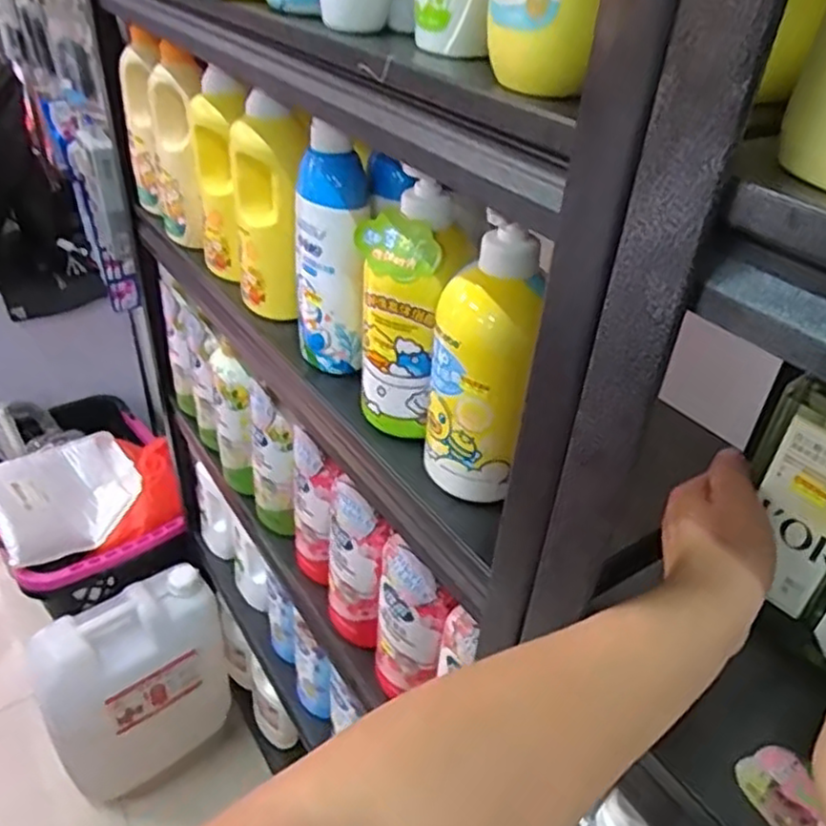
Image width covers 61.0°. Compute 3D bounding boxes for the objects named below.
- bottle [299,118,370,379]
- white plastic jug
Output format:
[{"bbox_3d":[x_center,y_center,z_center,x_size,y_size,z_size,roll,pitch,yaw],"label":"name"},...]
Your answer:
[{"bbox_3d":[-0.074,-0.138,0.639,0.060,0.211,0.074,-2,37,-8],"label":"bottle"},{"bbox_3d":[-0.543,0.533,1.398,0.331,0.346,0.197,-20,43,-29],"label":"white plastic jug"}]

